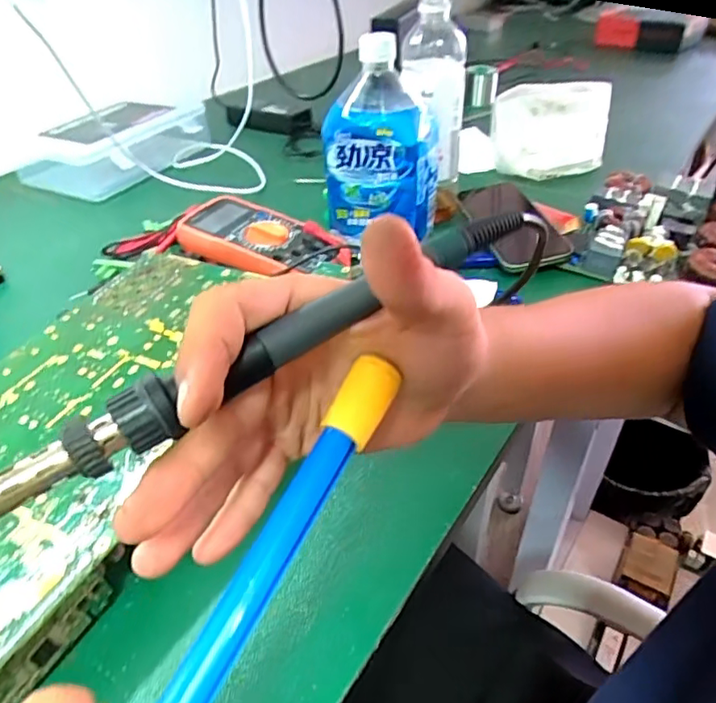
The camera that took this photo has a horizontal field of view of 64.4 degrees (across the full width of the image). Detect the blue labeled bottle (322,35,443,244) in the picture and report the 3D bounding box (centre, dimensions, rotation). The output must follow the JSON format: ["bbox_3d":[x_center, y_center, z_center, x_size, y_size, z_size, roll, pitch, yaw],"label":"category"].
[{"bbox_3d":[0.022,-0.187,0.520,0.093,0.184,0.080,12,42,16],"label":"blue labeled bottle"}]

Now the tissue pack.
[{"bbox_3d":[0.231,-0.264,0.675,0.135,0.097,0.035,0,39,5],"label":"tissue pack"}]

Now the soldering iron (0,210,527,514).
[{"bbox_3d":[-0.031,0.000,0.185,0.234,0.016,0.014,-30,45,-20],"label":"soldering iron"}]

